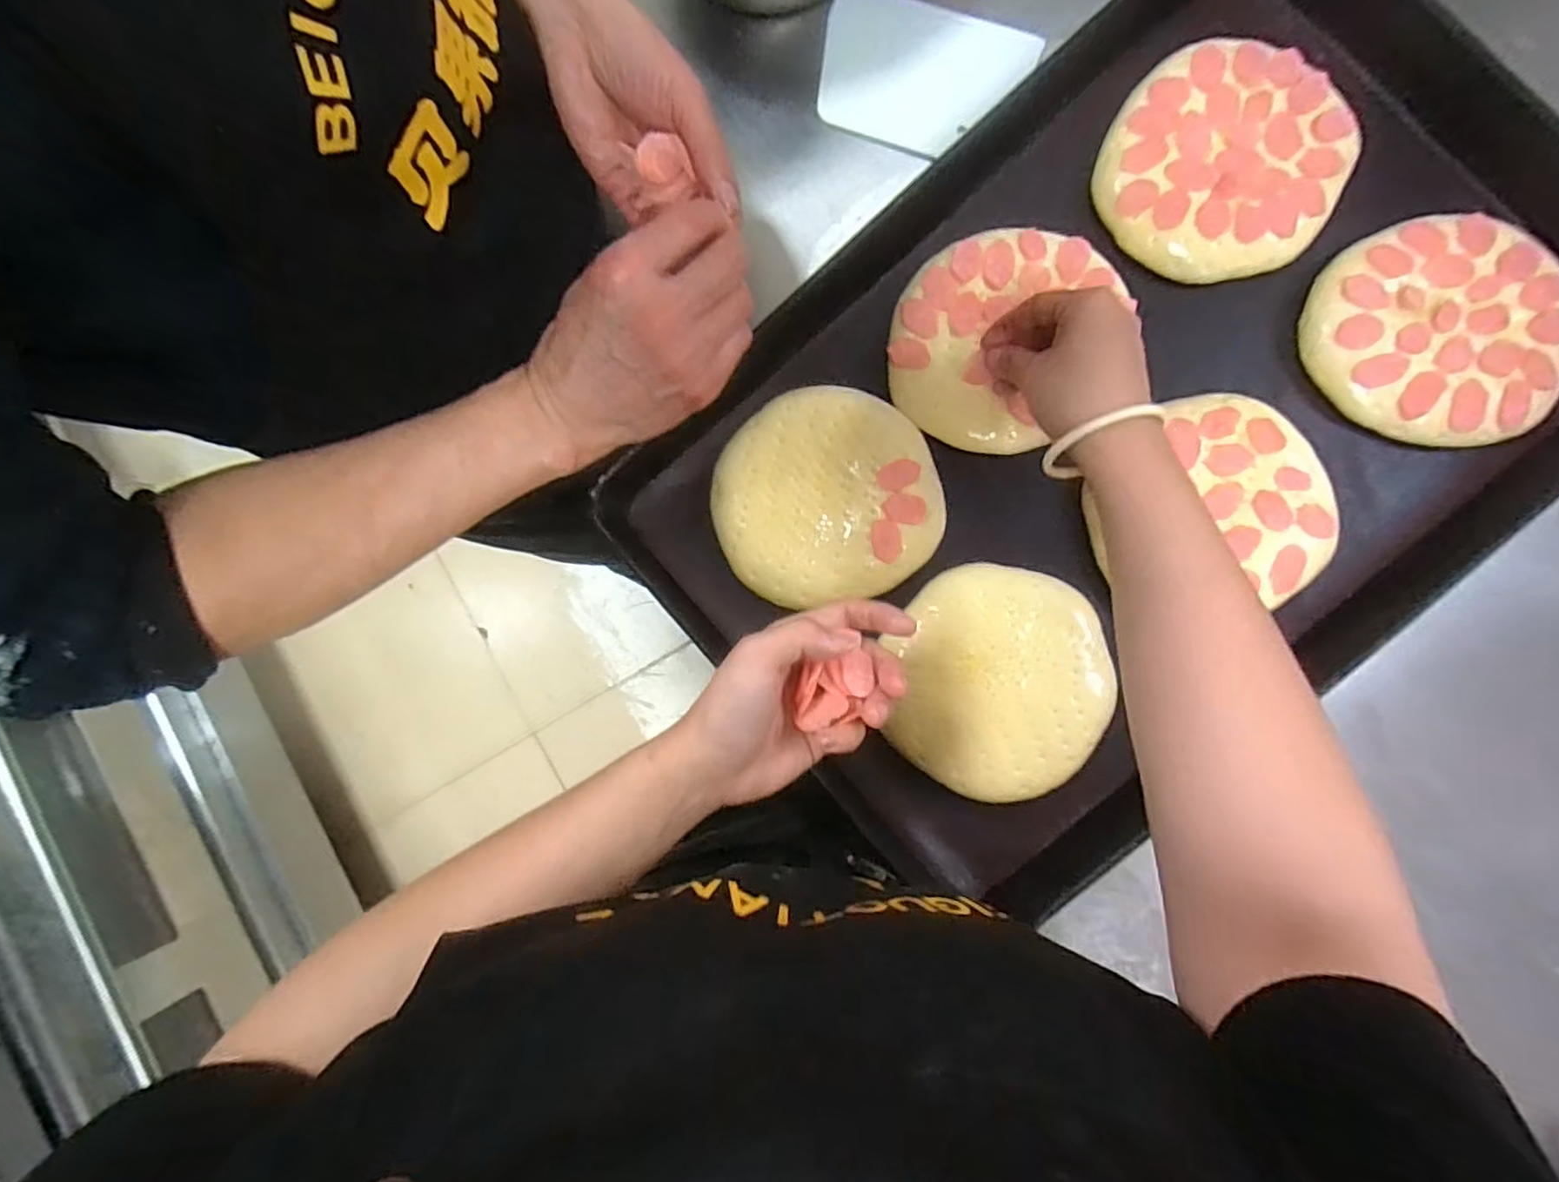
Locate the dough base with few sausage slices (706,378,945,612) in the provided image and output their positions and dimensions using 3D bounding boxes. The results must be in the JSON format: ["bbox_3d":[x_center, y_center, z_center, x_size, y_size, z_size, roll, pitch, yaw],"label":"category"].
[{"bbox_3d":[0.032,-0.065,0.457,0.149,0.017,0.141,-1,83,7],"label":"dough base with few sausage slices"}]

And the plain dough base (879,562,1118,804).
[{"bbox_3d":[0.145,0.060,0.445,0.139,0.014,0.146,-1,83,7],"label":"plain dough base"}]

